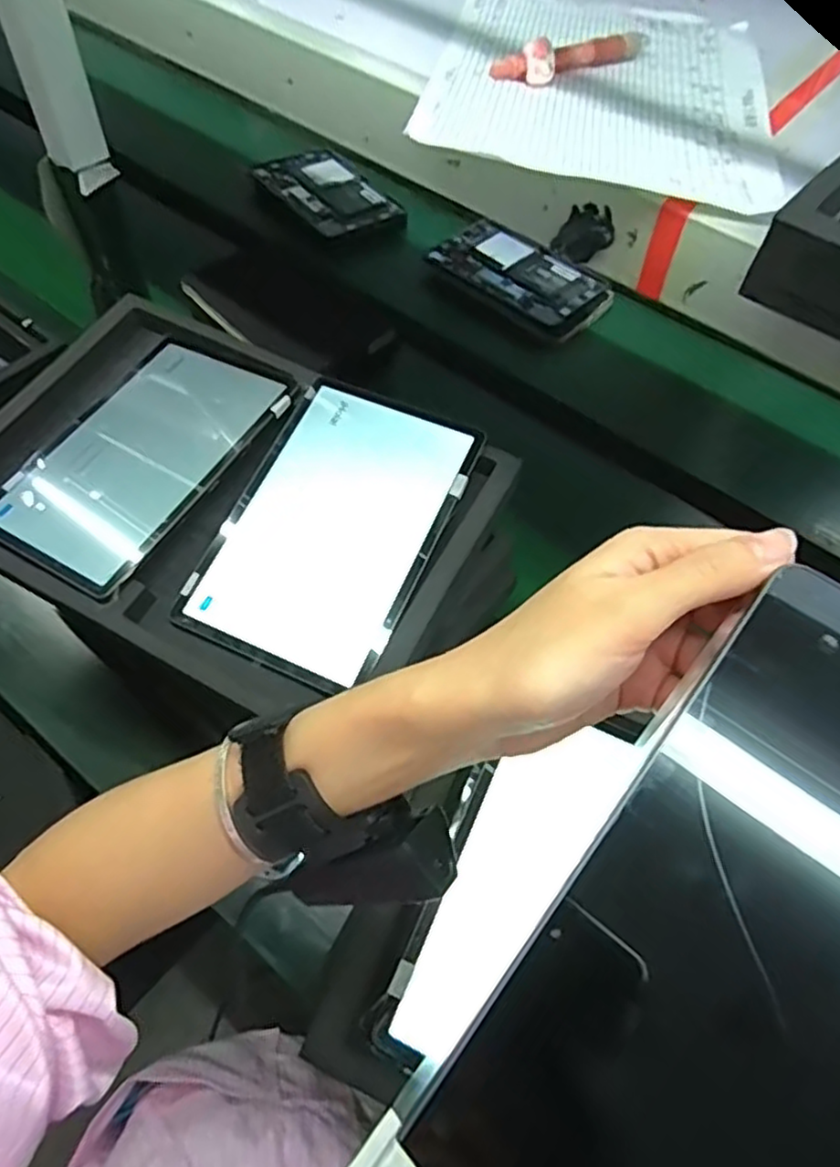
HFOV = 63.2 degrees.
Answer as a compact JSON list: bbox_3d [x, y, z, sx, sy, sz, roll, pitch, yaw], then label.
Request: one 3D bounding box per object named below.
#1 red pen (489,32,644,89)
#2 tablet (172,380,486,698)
[{"bbox_3d":[0.101,-0.351,0.450,0.121,0.023,0.024,-32,65,-22],"label":"red pen"},{"bbox_3d":[-0.068,-0.049,0.559,0.165,0.013,0.255,23,72,12],"label":"tablet"}]

